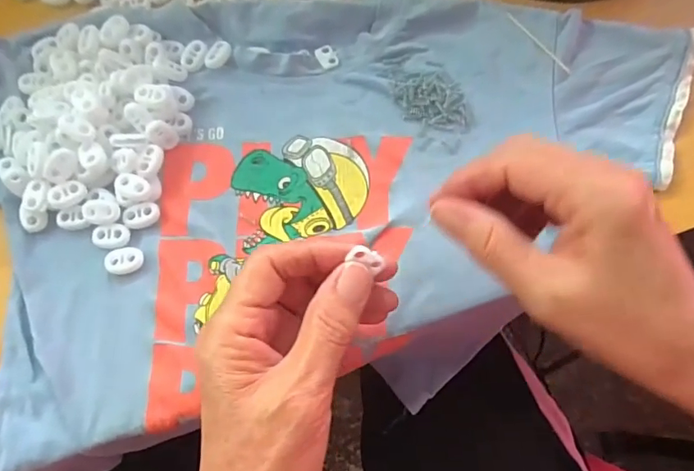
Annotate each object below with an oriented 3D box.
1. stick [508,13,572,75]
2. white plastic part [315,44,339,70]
[{"bbox_3d":[0.126,-0.127,0.321,0.004,0.004,0.057,-37,74,-9],"label":"stick"},{"bbox_3d":[-0.014,-0.121,0.329,0.012,0.004,0.017,-29,73,-7],"label":"white plastic part"}]

